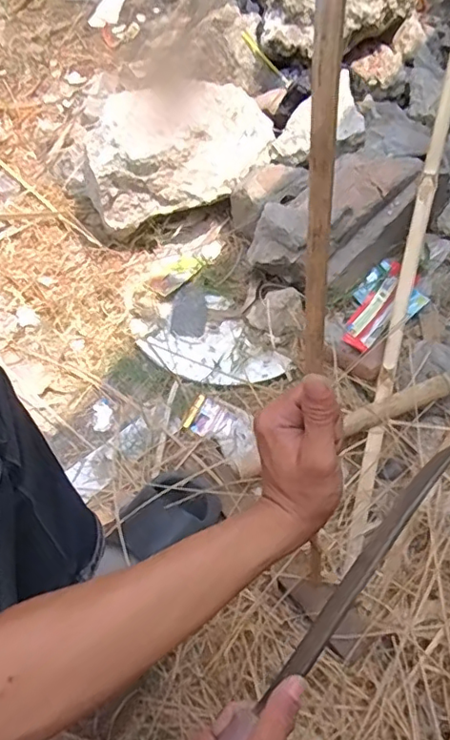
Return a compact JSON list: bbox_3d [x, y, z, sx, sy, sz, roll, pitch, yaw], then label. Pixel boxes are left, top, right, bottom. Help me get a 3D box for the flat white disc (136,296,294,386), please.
[{"bbox_3d":[-0.019,-0.029,0.960,0.170,0.013,0.208,-34,63,-17],"label":"flat white disc"}]

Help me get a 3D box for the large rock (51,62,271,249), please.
[{"bbox_3d":[-0.137,-0.415,1.065,0.370,0.210,0.288,-15,59,-7],"label":"large rock"}]

